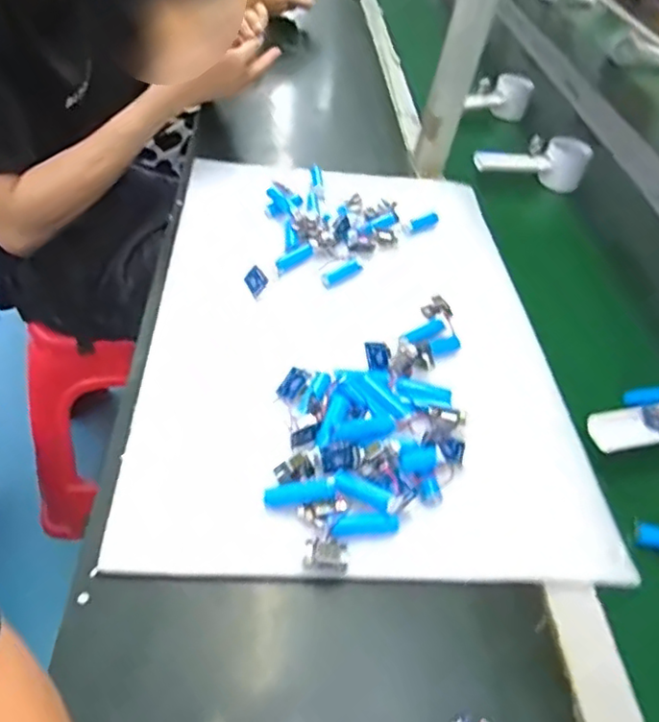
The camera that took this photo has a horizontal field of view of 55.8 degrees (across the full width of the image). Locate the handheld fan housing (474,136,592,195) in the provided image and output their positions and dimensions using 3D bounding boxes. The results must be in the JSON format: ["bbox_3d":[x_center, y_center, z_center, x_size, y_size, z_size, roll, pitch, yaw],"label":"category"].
[{"bbox_3d":[0.281,-0.280,0.877,0.161,0.051,0.062,3,43,-3],"label":"handheld fan housing"}]

